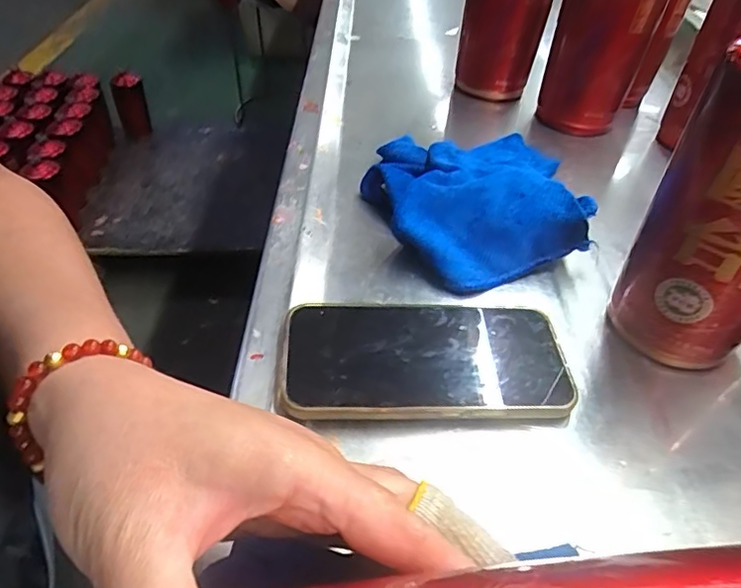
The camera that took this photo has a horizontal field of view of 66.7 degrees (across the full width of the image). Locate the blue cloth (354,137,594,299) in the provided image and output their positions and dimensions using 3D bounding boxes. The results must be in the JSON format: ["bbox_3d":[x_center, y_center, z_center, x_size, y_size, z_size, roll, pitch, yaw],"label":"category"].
[{"bbox_3d":[0.083,-0.081,0.423,0.158,0.046,0.159,-13,43,-17],"label":"blue cloth"}]

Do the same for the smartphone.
[{"bbox_3d":[0.030,0.036,0.320,0.156,0.010,0.081,0,43,-7],"label":"smartphone"}]

